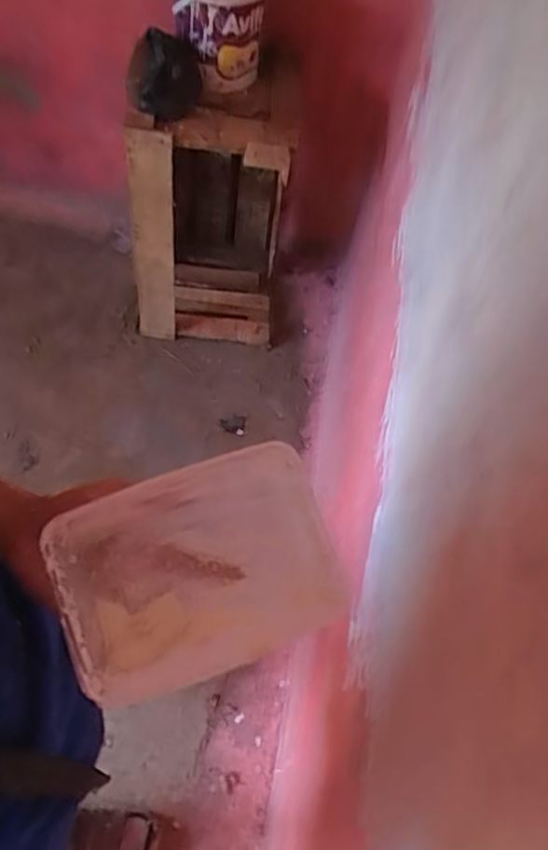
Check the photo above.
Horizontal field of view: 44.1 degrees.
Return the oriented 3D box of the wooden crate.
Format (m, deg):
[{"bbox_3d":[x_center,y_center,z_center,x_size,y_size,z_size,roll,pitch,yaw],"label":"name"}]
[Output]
[{"bbox_3d":[-0.147,-0.520,1.652,0.355,0.621,0.373,3,56,-5],"label":"wooden crate"}]

